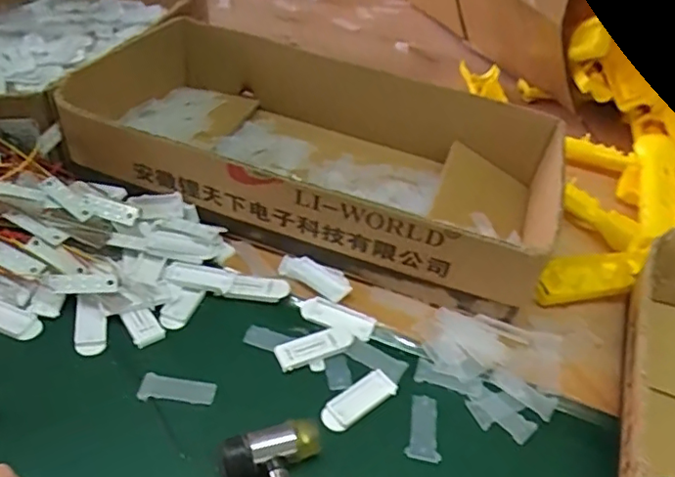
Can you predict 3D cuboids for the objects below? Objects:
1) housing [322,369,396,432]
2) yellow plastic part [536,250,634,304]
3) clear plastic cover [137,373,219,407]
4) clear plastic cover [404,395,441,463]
[{"bbox_3d":[0.015,0.111,0.408,0.059,0.004,0.021,-24,51,-35],"label":"housing"},{"bbox_3d":[0.215,0.032,0.521,0.105,0.012,0.042,-4,42,-17],"label":"yellow plastic part"},{"bbox_3d":[-0.106,0.101,0.396,0.048,0.005,0.019,8,40,-4],"label":"clear plastic cover"},{"bbox_3d":[0.059,0.128,0.403,0.022,0.004,0.048,11,40,0],"label":"clear plastic cover"}]

